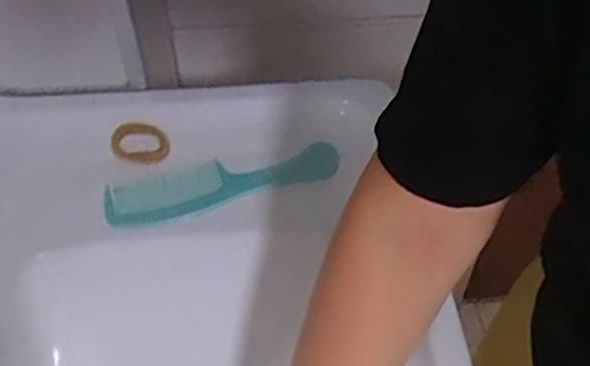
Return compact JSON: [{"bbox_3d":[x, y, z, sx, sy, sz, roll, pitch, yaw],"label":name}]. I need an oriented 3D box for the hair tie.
[{"bbox_3d":[-0.149,-0.038,0.628,0.056,0.004,0.043,9,68,-5],"label":"hair tie"}]

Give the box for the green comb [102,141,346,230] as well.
[{"bbox_3d":[-0.068,-0.002,0.609,0.216,0.010,0.051,-15,64,-9],"label":"green comb"}]

